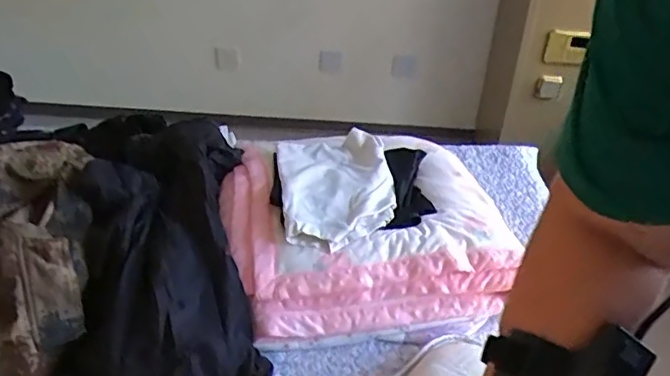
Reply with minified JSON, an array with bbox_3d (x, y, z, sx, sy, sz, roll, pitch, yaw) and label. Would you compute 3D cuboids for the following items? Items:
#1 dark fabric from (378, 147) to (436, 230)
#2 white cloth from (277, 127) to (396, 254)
[{"bbox_3d":[0.130,-0.011,1.007,0.081,0.019,0.274,5,34,4],"label":"dark fabric"},{"bbox_3d":[0.004,-0.027,1.020,0.203,0.045,0.384,-2,34,-7],"label":"white cloth"}]

